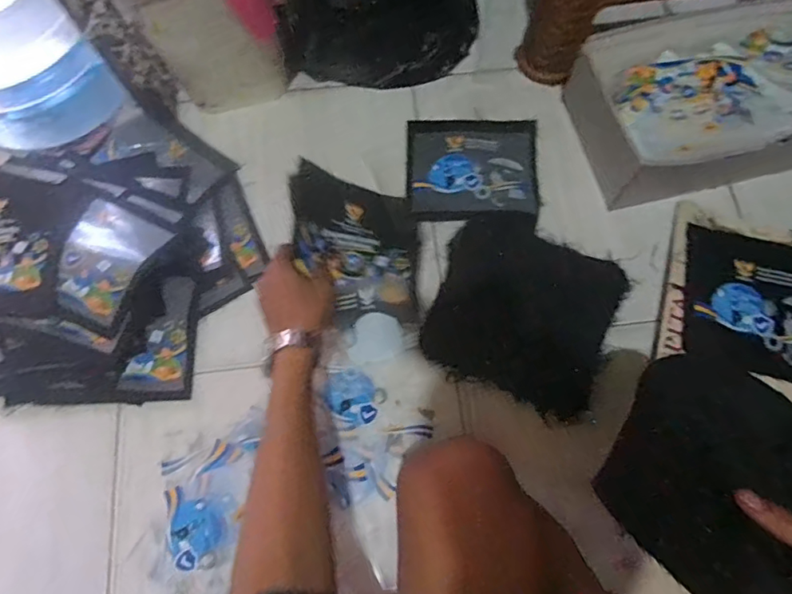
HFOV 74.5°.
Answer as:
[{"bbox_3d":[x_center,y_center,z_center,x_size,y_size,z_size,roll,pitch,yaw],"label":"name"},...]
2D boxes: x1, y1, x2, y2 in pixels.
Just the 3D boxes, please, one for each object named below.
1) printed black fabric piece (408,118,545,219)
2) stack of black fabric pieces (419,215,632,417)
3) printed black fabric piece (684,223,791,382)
[{"bbox_3d":[0.103,-0.175,0.690,0.171,0.013,0.154,0,73,2],"label":"printed black fabric piece"},{"bbox_3d":[0.151,0.012,0.618,0.208,0.031,0.203,21,75,8],"label":"stack of black fabric pieces"},{"bbox_3d":[0.433,0.004,0.608,0.181,0.011,0.174,14,74,6],"label":"printed black fabric piece"}]

